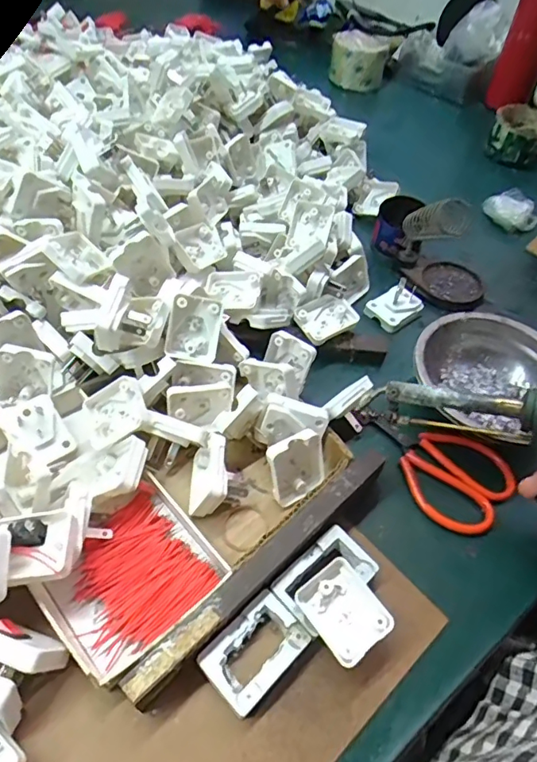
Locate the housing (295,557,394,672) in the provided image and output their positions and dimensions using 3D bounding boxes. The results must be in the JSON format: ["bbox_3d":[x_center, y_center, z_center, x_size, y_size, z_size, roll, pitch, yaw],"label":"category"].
[{"bbox_3d":[0.043,0.132,0.294,0.039,0.010,0.048,-35,58,-15],"label":"housing"}]

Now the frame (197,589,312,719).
[{"bbox_3d":[-0.008,0.157,0.294,0.057,0.016,0.039,-37,63,-28],"label":"frame"}]

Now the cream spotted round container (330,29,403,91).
[{"bbox_3d":[0.140,-0.498,0.789,0.092,0.062,0.093,2,52,-3],"label":"cream spotted round container"}]

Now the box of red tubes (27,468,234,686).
[{"bbox_3d":[-0.089,0.116,0.315,0.094,0.020,0.094,-34,62,-27],"label":"box of red tubes"}]

